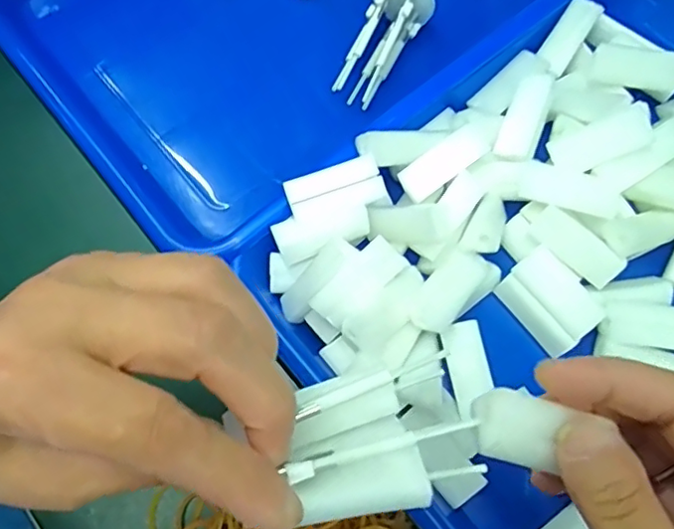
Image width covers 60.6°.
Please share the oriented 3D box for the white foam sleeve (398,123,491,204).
[{"bbox_3d":[0.053,-0.051,0.288,0.046,0.007,0.017,-35,74,4],"label":"white foam sleeve"}]

